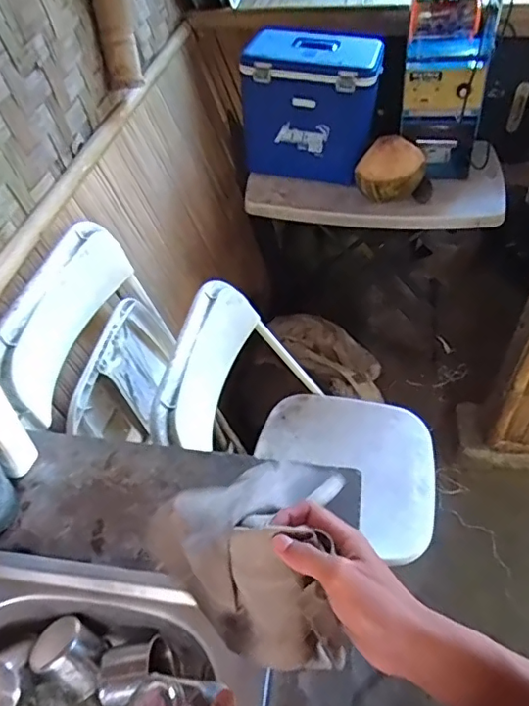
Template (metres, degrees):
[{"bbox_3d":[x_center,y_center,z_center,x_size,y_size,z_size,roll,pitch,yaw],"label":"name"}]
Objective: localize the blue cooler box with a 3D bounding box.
[{"bbox_3d":[0.138,-0.722,1.617,0.357,0.342,0.228,15,50,16],"label":"blue cooler box"}]

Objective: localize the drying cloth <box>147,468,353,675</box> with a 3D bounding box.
[{"bbox_3d":[-0.016,0.165,0.488,0.165,0.092,0.187,1,48,4],"label":"drying cloth"}]

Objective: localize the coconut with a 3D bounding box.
[{"bbox_3d":[0.345,-0.501,1.516,0.177,0.147,0.129,7,48,9],"label":"coconut"}]

